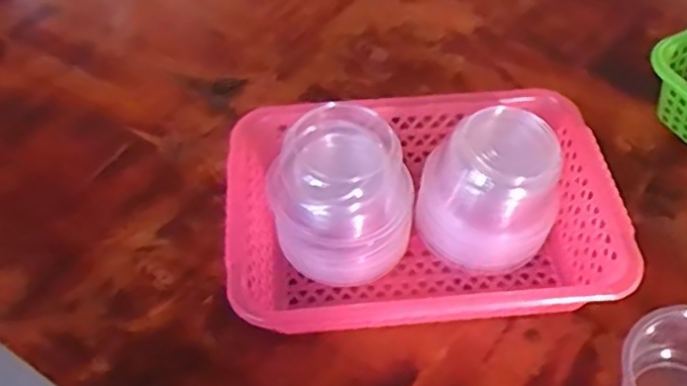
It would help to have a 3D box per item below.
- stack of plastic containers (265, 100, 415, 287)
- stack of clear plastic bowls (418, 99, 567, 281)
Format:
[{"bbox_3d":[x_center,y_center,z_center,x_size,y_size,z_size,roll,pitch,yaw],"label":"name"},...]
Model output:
[{"bbox_3d":[-0.001,0.008,0.555,0.111,0.124,0.097,-17,52,-13],"label":"stack of plastic containers"},{"bbox_3d":[0.123,-0.002,0.562,0.108,0.110,0.094,-9,50,-7],"label":"stack of clear plastic bowls"}]

